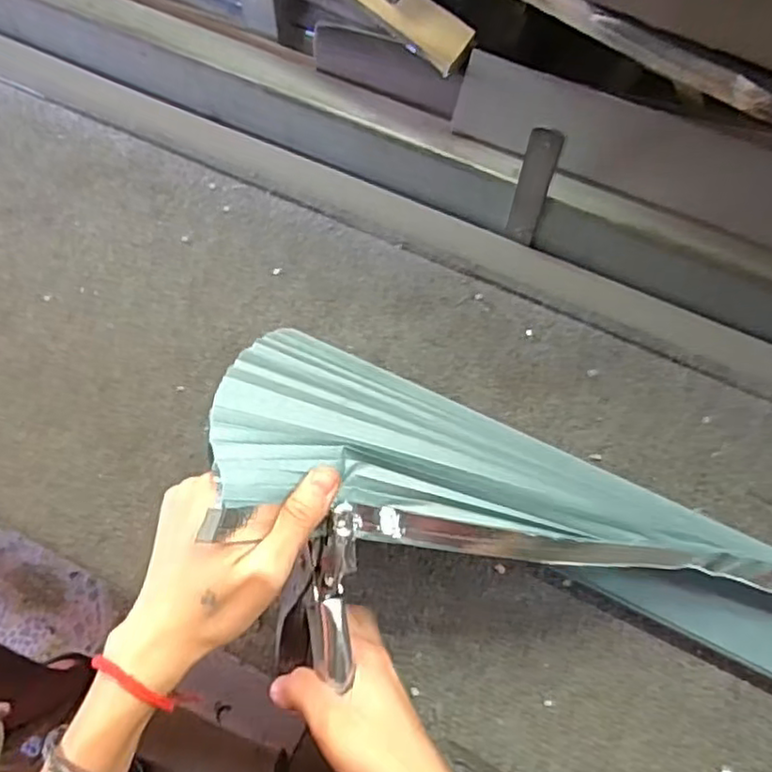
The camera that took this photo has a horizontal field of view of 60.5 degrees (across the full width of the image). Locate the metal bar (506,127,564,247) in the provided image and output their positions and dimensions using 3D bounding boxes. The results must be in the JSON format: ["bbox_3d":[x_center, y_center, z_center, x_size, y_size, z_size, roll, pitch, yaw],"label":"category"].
[{"bbox_3d":[0.117,-0.153,0.538,0.028,0.135,0.009,18,65,7],"label":"metal bar"}]

